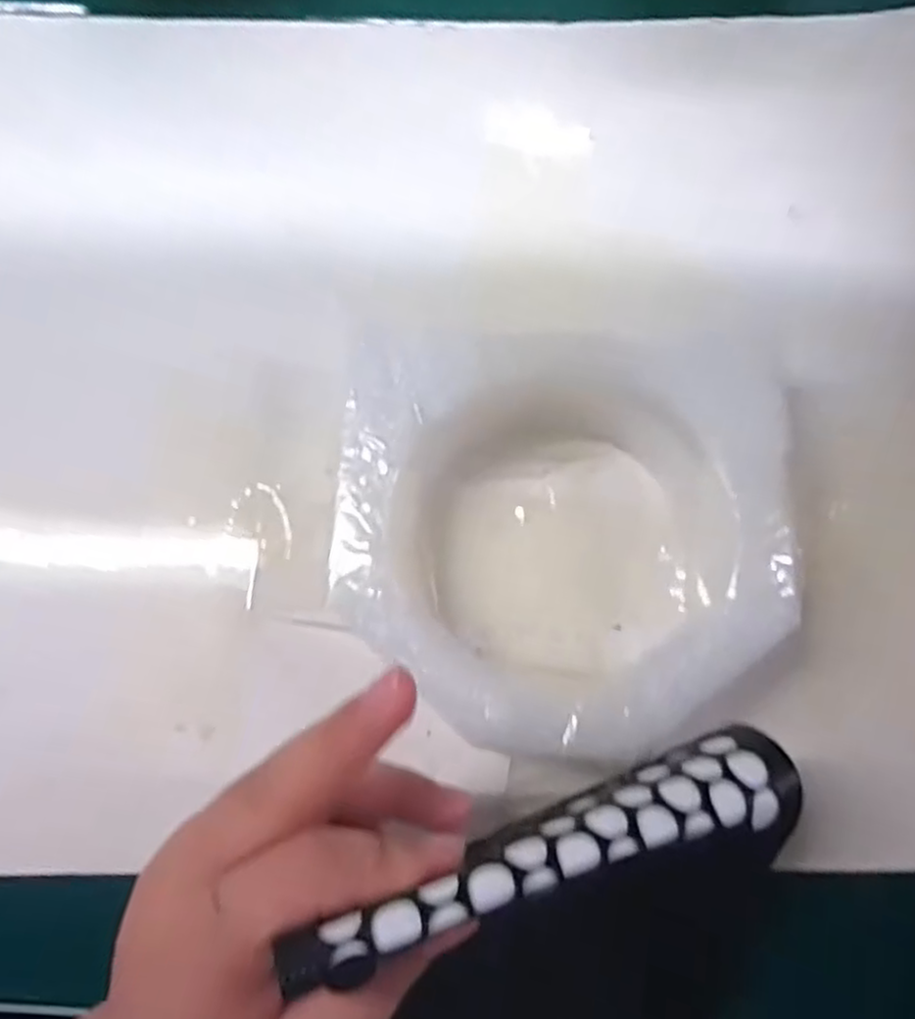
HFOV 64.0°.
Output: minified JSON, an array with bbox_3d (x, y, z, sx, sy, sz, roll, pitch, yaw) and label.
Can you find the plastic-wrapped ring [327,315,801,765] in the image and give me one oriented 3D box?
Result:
[{"bbox_3d":[0.035,0.006,0.248,0.144,0.042,0.145,0,71,1],"label":"plastic-wrapped ring"}]

